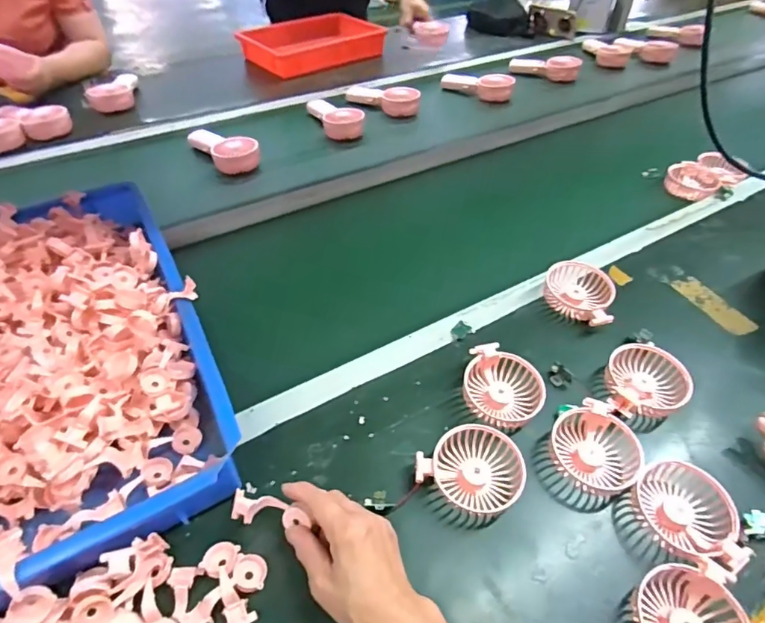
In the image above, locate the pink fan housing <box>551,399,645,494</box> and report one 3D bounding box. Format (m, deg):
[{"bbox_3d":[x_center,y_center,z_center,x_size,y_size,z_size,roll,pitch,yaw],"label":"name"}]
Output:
[{"bbox_3d":[0.227,0.145,0.518,0.087,0.047,0.083,2,48,-3],"label":"pink fan housing"}]

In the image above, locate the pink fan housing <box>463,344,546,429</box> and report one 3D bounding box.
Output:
[{"bbox_3d":[0.136,0.090,0.561,0.094,0.039,0.083,28,52,18],"label":"pink fan housing"}]

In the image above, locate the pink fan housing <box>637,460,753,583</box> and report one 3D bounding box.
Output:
[{"bbox_3d":[0.298,0.197,0.469,0.084,0.031,0.104,-21,53,-22],"label":"pink fan housing"}]

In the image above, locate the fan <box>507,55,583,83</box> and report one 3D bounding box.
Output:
[{"bbox_3d":[0.433,-0.659,1.301,0.181,0.054,0.101,11,47,9],"label":"fan"}]

